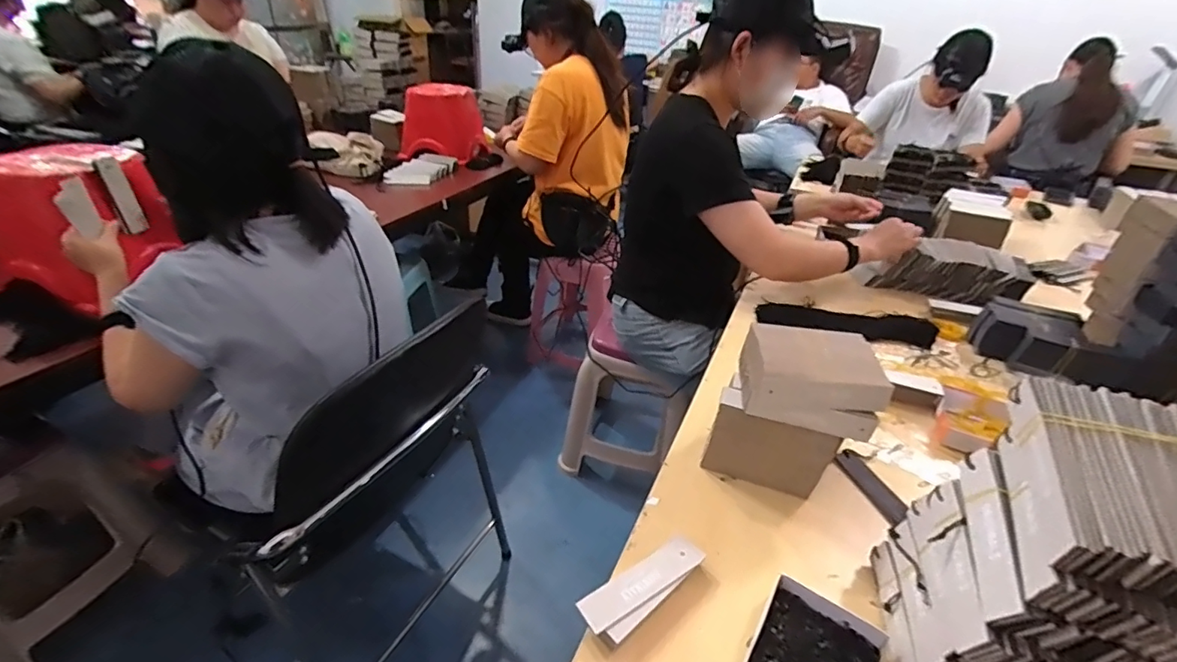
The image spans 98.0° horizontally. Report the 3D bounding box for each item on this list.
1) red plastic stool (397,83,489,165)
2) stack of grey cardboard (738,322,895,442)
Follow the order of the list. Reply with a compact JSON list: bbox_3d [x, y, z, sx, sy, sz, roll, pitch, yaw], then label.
[{"bbox_3d":[-0.484,-0.694,1.708,0.217,0.211,0.217,9,34,7],"label":"red plastic stool"},{"bbox_3d":[0.242,0.049,0.568,0.134,0.064,0.110,9,34,8],"label":"stack of grey cardboard"}]

